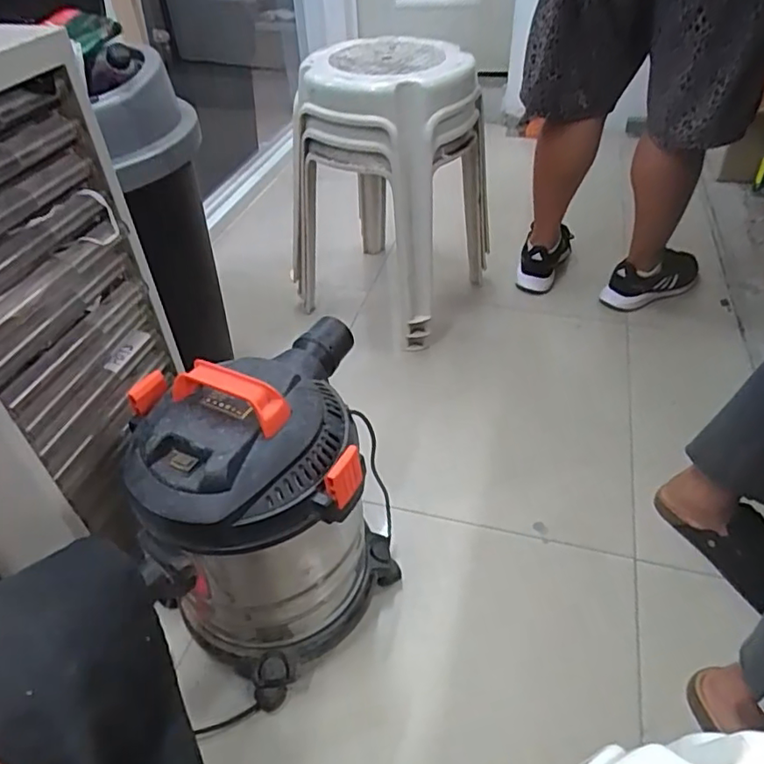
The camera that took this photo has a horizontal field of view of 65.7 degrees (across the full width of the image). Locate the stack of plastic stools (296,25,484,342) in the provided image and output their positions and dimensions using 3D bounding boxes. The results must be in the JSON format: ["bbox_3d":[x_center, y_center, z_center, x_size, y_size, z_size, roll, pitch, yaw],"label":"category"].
[{"bbox_3d":[0.021,-0.393,1.227,0.357,0.527,0.294,21,47,19],"label":"stack of plastic stools"}]

